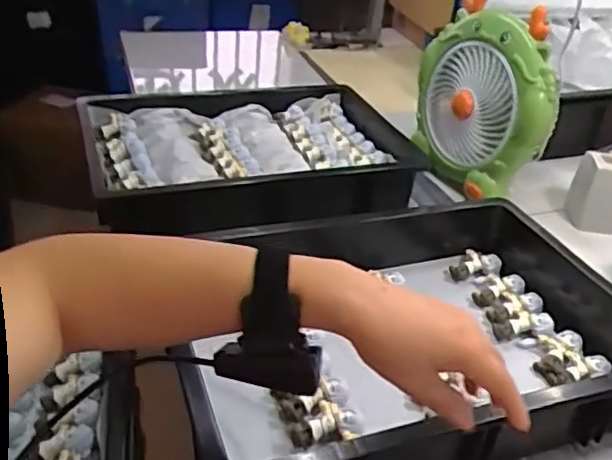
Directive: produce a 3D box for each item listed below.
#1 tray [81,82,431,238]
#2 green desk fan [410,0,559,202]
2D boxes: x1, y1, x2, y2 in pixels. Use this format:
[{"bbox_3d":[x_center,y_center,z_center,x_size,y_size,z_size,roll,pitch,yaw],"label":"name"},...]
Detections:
[{"bbox_3d":[-0.100,-0.164,1.092,0.514,0.069,0.458,-5,33,-14],"label":"tray"},{"bbox_3d":[0.266,-0.207,1.001,0.093,0.258,0.262,-2,33,-9],"label":"green desk fan"}]

